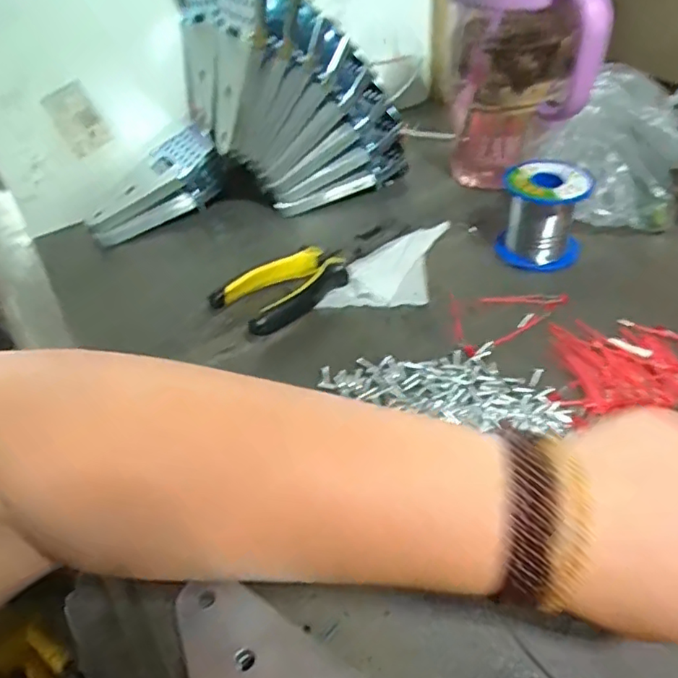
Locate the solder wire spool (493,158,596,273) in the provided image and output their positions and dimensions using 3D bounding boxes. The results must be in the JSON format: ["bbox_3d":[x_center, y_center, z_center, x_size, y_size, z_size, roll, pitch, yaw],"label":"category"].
[{"bbox_3d":[0.161,-0.100,0.445,0.064,0.061,0.064,10,44,17],"label":"solder wire spool"}]

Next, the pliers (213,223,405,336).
[{"bbox_3d":[-0.007,-0.060,0.448,0.186,0.024,0.052,-33,48,-27],"label":"pliers"}]

